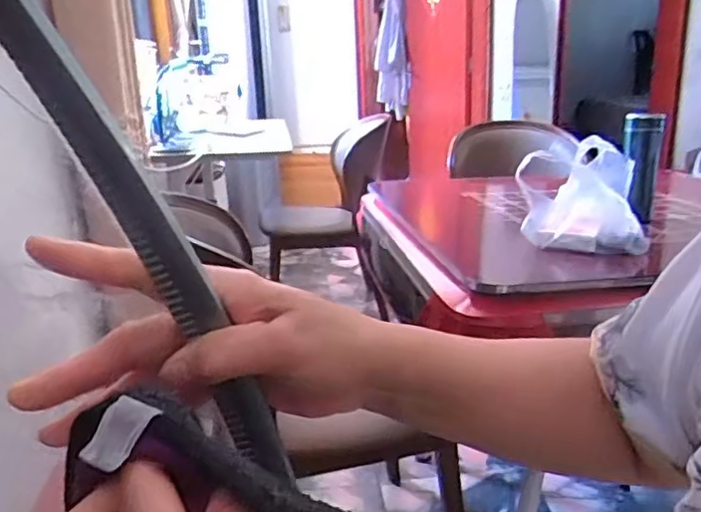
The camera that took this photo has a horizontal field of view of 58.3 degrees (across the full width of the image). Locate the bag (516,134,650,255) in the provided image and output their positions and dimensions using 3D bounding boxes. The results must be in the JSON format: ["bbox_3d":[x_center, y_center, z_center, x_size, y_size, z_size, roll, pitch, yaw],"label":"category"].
[{"bbox_3d":[0.403,-0.114,1.090,0.196,0.171,0.186,4,19,20],"label":"bag"}]

